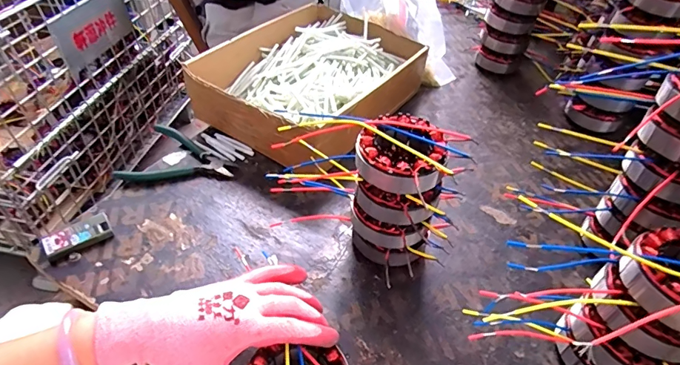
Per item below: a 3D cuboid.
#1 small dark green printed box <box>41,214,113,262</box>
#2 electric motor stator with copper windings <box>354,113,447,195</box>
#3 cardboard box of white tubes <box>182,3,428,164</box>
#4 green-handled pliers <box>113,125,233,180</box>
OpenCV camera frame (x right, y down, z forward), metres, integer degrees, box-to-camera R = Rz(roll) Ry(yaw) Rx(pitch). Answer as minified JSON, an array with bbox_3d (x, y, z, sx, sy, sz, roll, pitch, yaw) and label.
[{"bbox_3d":[-0.295,0.060,0.476,0.067,0.016,0.036,-30,53,-31],"label":"small dark green printed box"},{"bbox_3d":[0.059,-0.029,0.409,0.082,0.034,0.084,13,45,10],"label":"electric motor stator with copper windings"},{"bbox_3d":[-0.043,-0.167,0.678,0.261,0.085,0.327,25,47,20],"label":"cardboard box of white tubes"},{"bbox_3d":[-0.221,-0.042,0.575,0.141,0.031,0.084,-3,44,-8],"label":"green-handled pliers"}]

